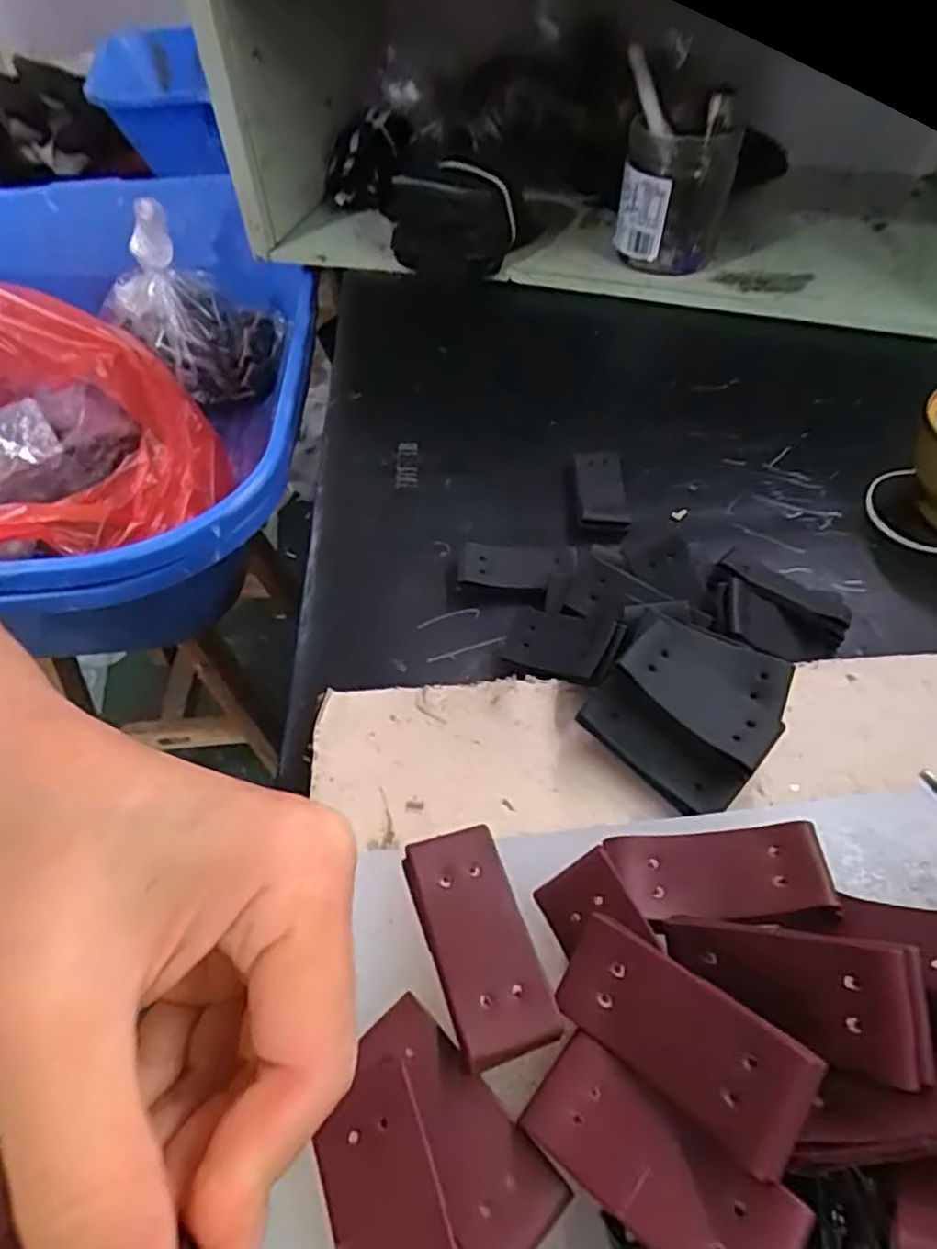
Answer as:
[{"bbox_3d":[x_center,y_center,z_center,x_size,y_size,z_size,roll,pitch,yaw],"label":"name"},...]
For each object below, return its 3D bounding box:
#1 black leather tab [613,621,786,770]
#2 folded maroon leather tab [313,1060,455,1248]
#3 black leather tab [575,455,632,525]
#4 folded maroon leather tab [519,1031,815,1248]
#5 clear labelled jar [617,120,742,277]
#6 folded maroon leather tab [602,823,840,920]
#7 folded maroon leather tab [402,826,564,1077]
[{"bbox_3d":[0.086,0.025,0.262,0.059,0.007,0.033,43,61,14],"label":"black leather tab"},{"bbox_3d":[-0.019,0.141,0.166,0.027,0.004,0.062,-21,57,-5],"label":"folded maroon leather tab"},{"bbox_3d":[0.075,-0.077,0.402,0.027,0.007,0.063,0,50,3],"label":"black leather tab"},{"bbox_3d":[0.043,0.125,0.163,0.060,0.006,0.026,21,51,41],"label":"folded maroon leather tab"},{"bbox_3d":[0.156,-0.323,0.543,0.081,0.089,0.064,13,51,12],"label":"clear labelled jar"},{"bbox_3d":[0.074,0.073,0.211,0.061,0.005,0.027,-5,48,13],"label":"folded maroon leather tab"},{"bbox_3d":[0.002,0.090,0.205,0.027,0.005,0.063,-12,48,-14],"label":"folded maroon leather tab"}]

